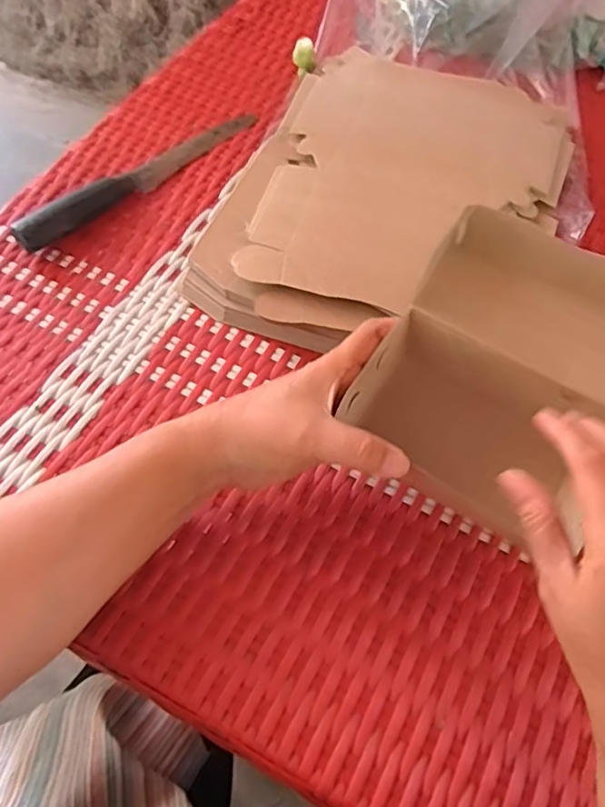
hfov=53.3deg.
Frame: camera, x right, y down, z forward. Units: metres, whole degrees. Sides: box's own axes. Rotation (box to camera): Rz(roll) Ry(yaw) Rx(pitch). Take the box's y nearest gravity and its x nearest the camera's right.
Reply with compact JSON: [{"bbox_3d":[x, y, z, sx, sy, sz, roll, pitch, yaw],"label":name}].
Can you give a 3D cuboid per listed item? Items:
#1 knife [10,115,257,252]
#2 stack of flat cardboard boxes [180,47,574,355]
[{"bbox_3d":[-0.136,-0.203,0.514,0.026,0.022,0.245,39,67,18],"label":"knife"},{"bbox_3d":[0.075,-0.170,0.499,0.238,0.035,0.319,22,62,10],"label":"stack of flat cardboard boxes"}]

